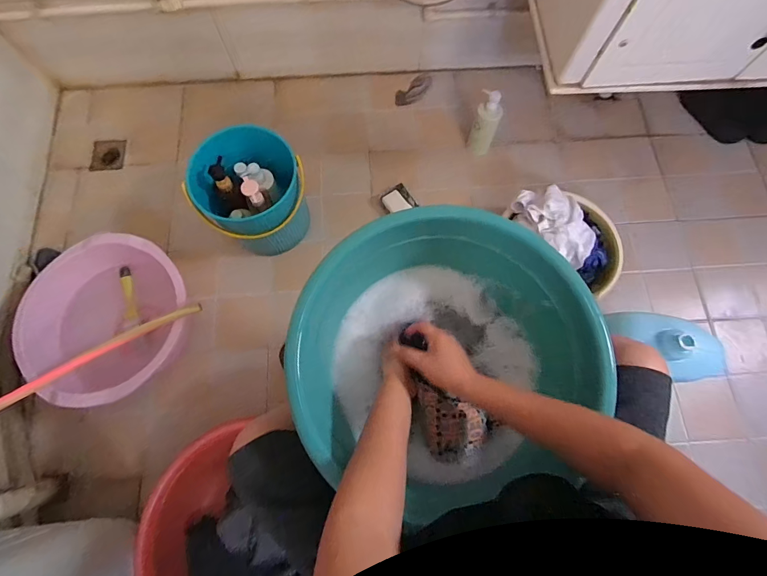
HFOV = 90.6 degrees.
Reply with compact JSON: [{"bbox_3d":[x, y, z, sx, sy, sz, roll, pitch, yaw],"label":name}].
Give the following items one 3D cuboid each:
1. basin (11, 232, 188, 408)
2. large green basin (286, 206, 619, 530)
[{"bbox_3d":[-0.661,0.060,0.934,0.358,0.191,0.352,0,74,0],"label":"basin"},{"bbox_3d":[0.075,0.091,0.577,0.411,0.154,0.363,-30,76,-9],"label":"large green basin"}]

